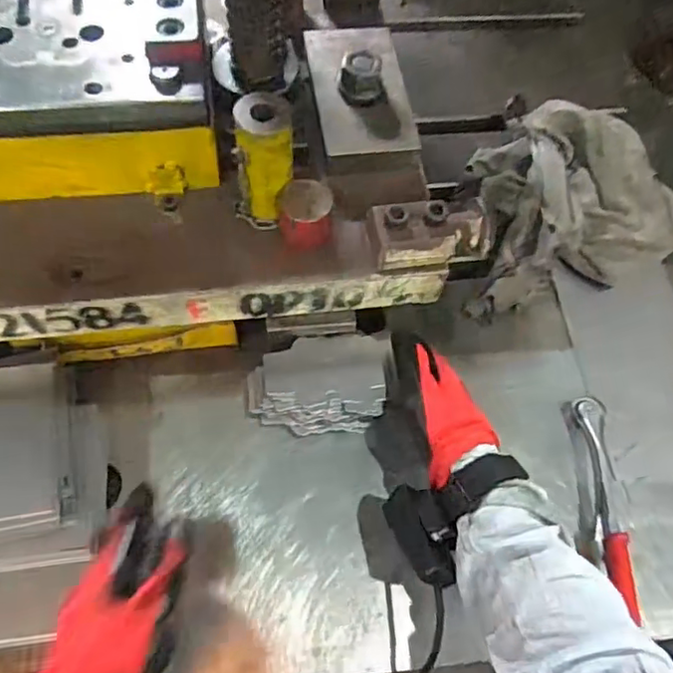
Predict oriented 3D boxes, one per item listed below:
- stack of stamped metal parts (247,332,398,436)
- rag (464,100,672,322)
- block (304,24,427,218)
[{"bbox_3d":[-0.013,0.041,0.515,0.127,0.054,0.073,-2,63,-5],"label":"stack of stamped metal parts"},{"bbox_3d":[0.233,-0.146,0.626,0.245,0.075,0.193,-14,64,-11],"label":"rag"},{"bbox_3d":[0.023,-0.204,0.522,0.080,0.065,0.189,-8,63,-8],"label":"block"}]

